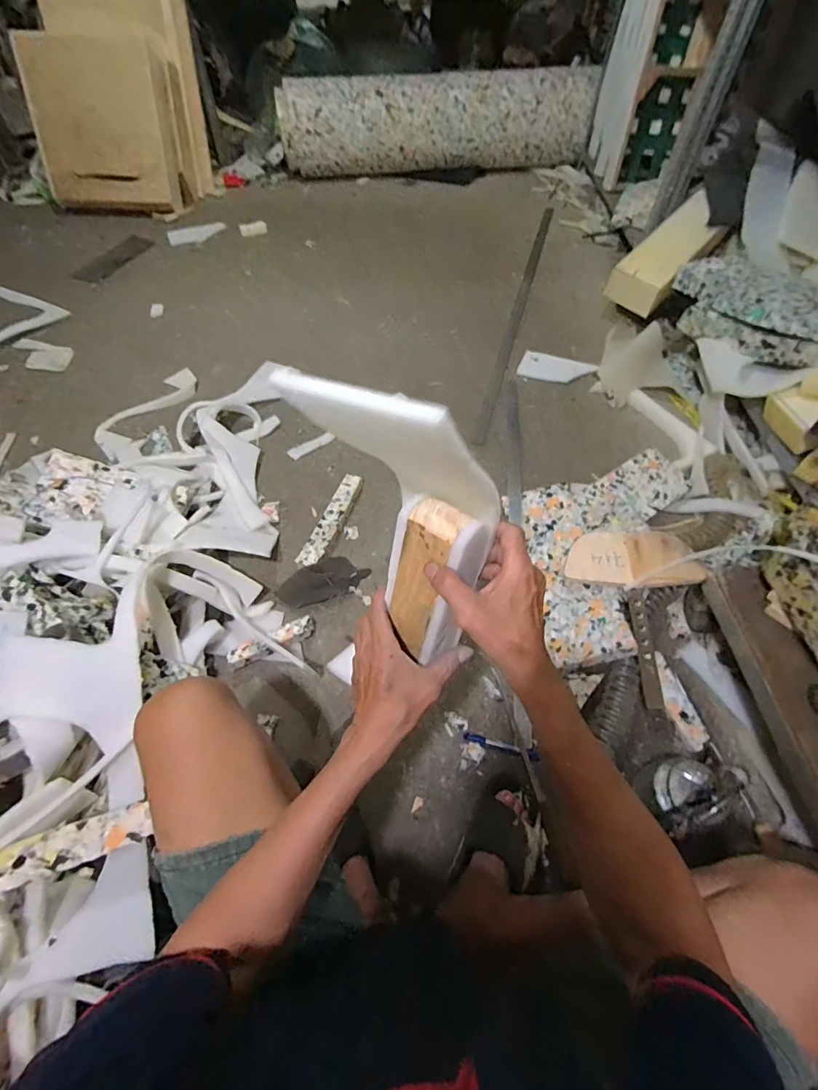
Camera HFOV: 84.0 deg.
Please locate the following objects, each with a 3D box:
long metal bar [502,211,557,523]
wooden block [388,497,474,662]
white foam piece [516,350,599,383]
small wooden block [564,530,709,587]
[{"bbox_3d":[0.402,-0.874,1.619,0.039,0.012,1.456,14,58,10],"label":"long metal bar"},{"bbox_3d":[0.010,0.038,0.441,0.048,0.169,0.028,26,36,17],"label":"wooden block"},{"bbox_3d":[0.455,-0.543,1.399,0.218,0.013,0.123,19,59,13],"label":"white foam piece"},{"bbox_3d":[0.449,0.027,0.922,0.247,0.026,0.119,-7,61,9],"label":"small wooden block"}]

